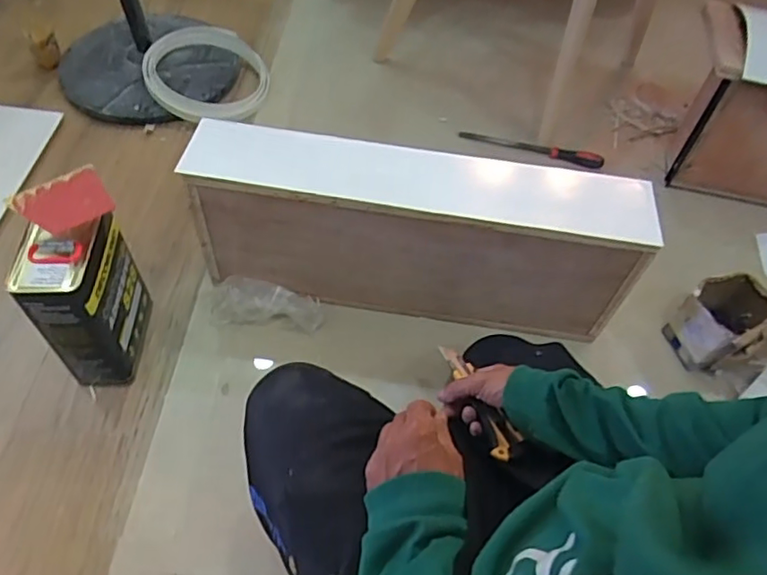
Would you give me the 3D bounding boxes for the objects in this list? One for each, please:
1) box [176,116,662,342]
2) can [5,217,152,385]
[{"bbox_3d":[0.042,-0.074,0.912,0.649,0.260,0.128,7,55,0],"label":"box"},{"bbox_3d":[-0.406,0.017,0.814,0.105,0.226,0.145,-5,56,-8],"label":"can"}]

